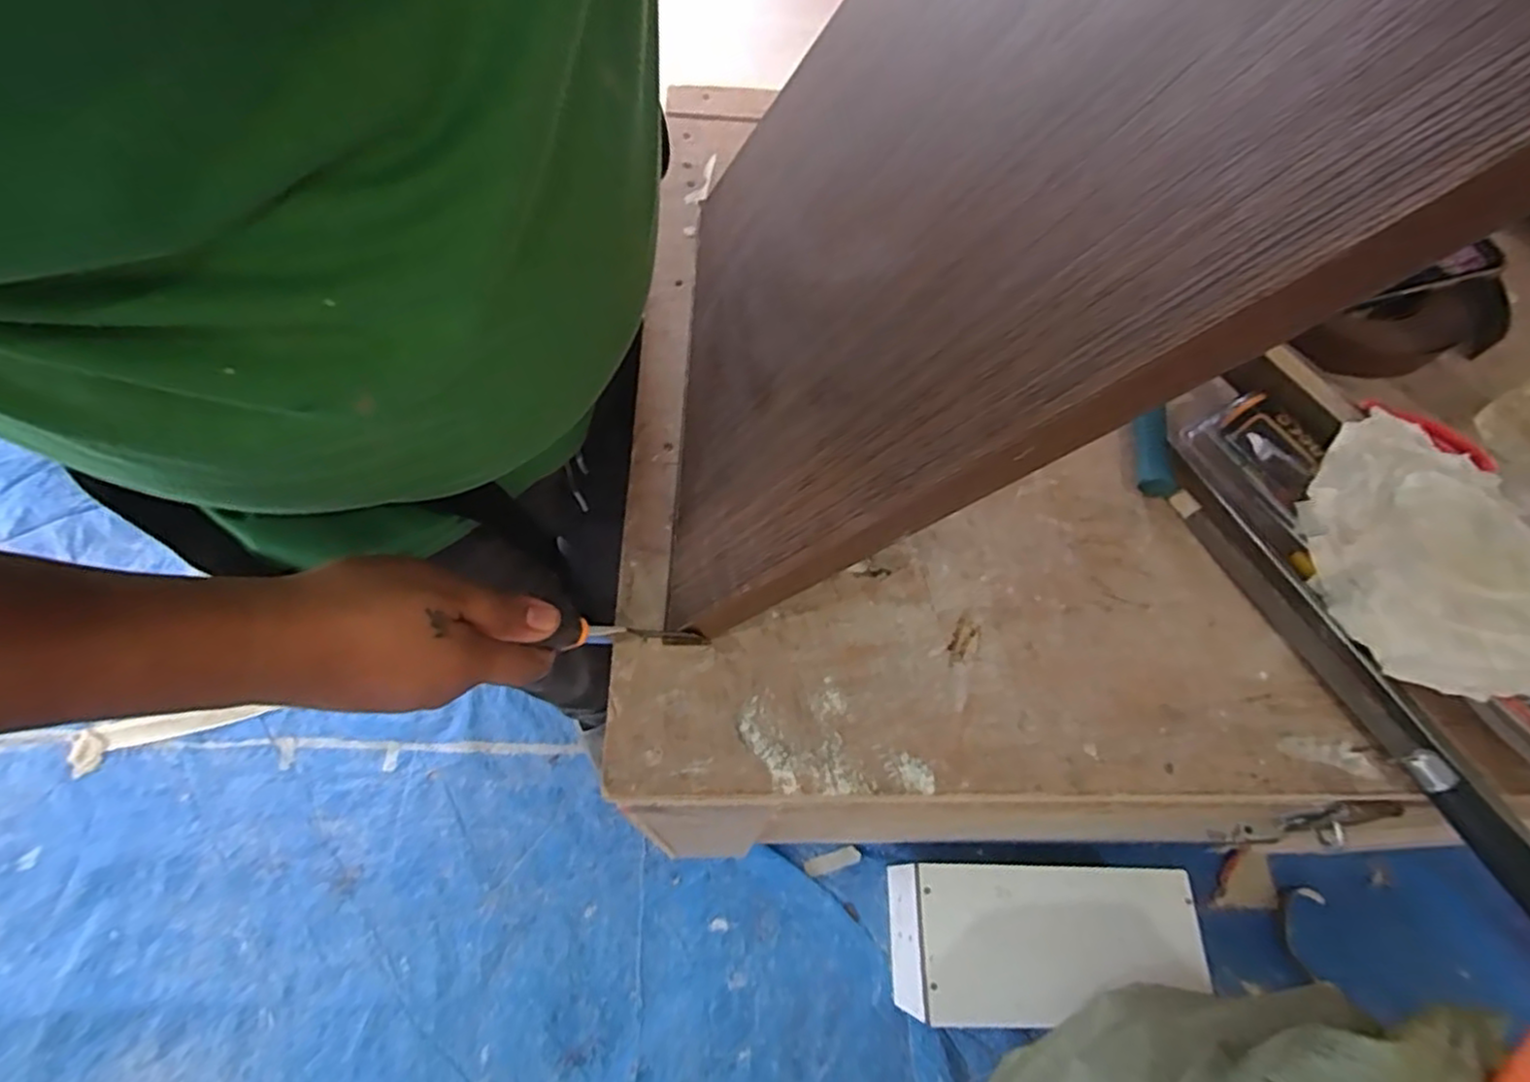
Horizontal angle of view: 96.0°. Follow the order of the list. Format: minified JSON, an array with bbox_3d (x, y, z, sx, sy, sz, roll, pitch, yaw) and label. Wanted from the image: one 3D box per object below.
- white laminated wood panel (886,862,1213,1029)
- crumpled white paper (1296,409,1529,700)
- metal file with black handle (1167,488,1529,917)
[{"bbox_3d":[0.373,0.552,0.953,0.378,0.177,0.180,3,63,-2],"label":"white laminated wood panel"},{"bbox_3d":[0.430,0.010,0.441,0.141,0.067,0.182,-5,64,-6],"label":"crumpled white paper"},{"bbox_3d":[0.367,0.096,0.419,0.024,0.019,0.322,-22,67,-14],"label":"metal file with black handle"}]

